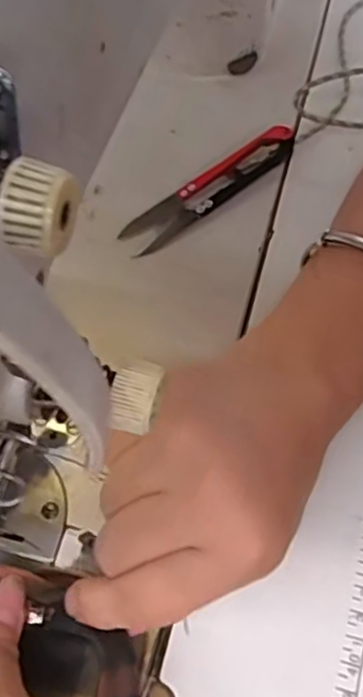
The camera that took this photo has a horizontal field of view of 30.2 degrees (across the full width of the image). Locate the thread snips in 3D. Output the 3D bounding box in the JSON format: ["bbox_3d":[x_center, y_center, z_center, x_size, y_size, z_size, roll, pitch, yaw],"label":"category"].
[{"bbox_3d":[0.015,-0.083,0.351,0.103,0.016,0.020,-34,72,-13],"label":"thread snips"}]

